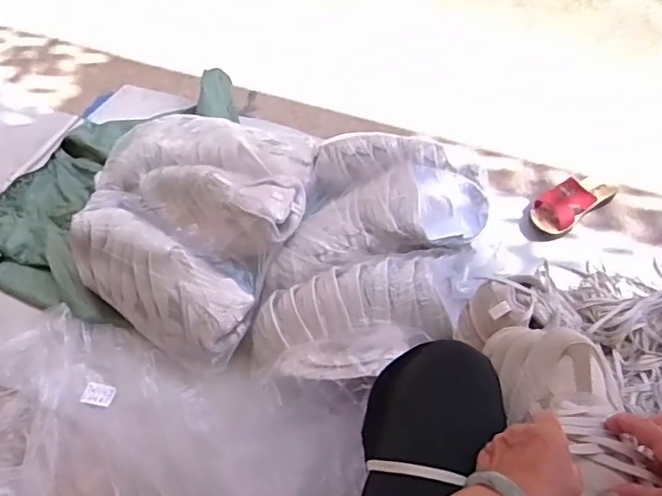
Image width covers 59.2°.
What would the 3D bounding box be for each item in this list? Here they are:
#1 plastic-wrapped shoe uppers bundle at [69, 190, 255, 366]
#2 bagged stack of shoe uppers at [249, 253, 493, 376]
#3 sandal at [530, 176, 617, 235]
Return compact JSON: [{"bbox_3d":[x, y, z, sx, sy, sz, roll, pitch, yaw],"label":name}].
[{"bbox_3d":[-0.290,0.048,0.977,0.354,0.112,0.150,38,59,9],"label":"plastic-wrapped shoe uppers bundle"},{"bbox_3d":[0.085,0.114,0.952,0.414,0.118,0.204,-18,59,-10],"label":"bagged stack of shoe uppers"},{"bbox_3d":[0.509,-0.095,1.208,0.208,0.079,0.084,-22,56,-18],"label":"sandal"}]

